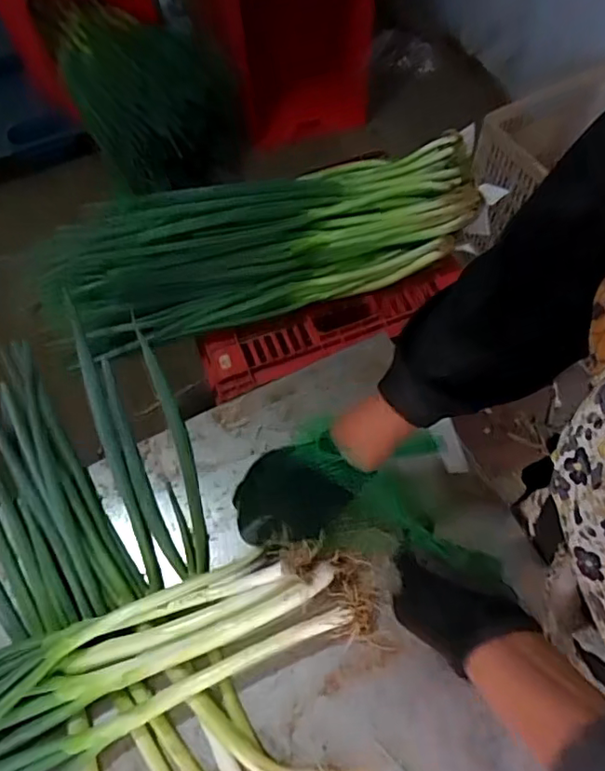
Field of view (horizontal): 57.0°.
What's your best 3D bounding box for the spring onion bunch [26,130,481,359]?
[{"bbox_3d":[-0.054,-0.246,0.862,0.716,0.143,0.240,-19,62,-7],"label":"spring onion bunch"}]

